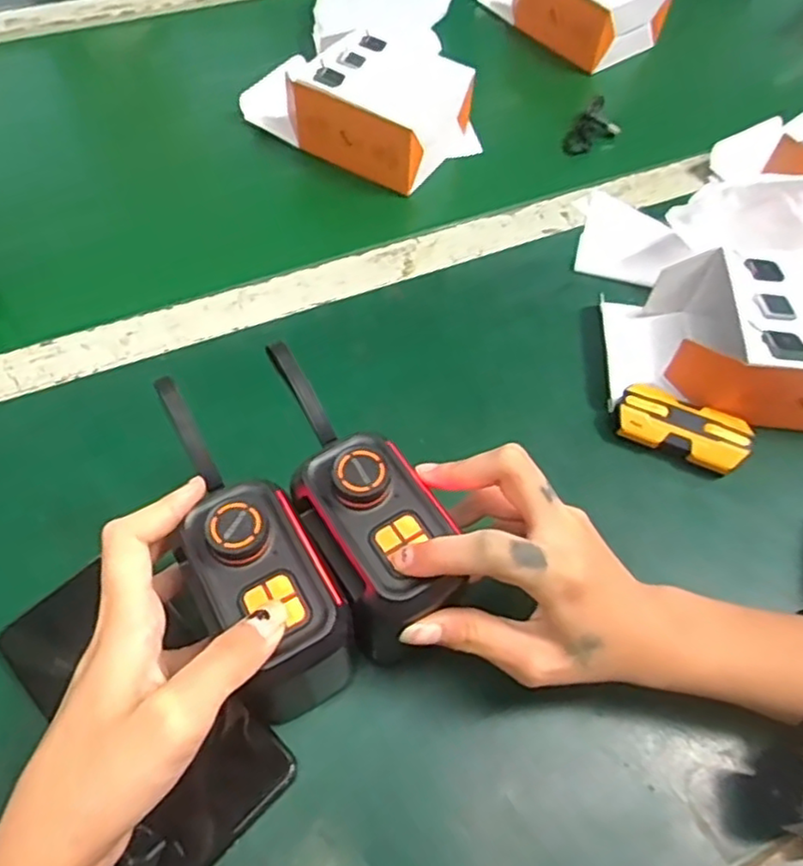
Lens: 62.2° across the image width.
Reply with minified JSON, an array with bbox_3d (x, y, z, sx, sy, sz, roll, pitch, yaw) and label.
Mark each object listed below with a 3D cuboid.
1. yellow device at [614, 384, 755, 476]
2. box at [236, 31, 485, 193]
[{"bbox_3d":[0.174,-0.002,0.416,0.079,0.020,0.036,23,59,11],"label":"yellow device"},{"bbox_3d":[-0.035,-0.286,0.563,0.177,0.063,0.101,31,61,15],"label":"box"}]

